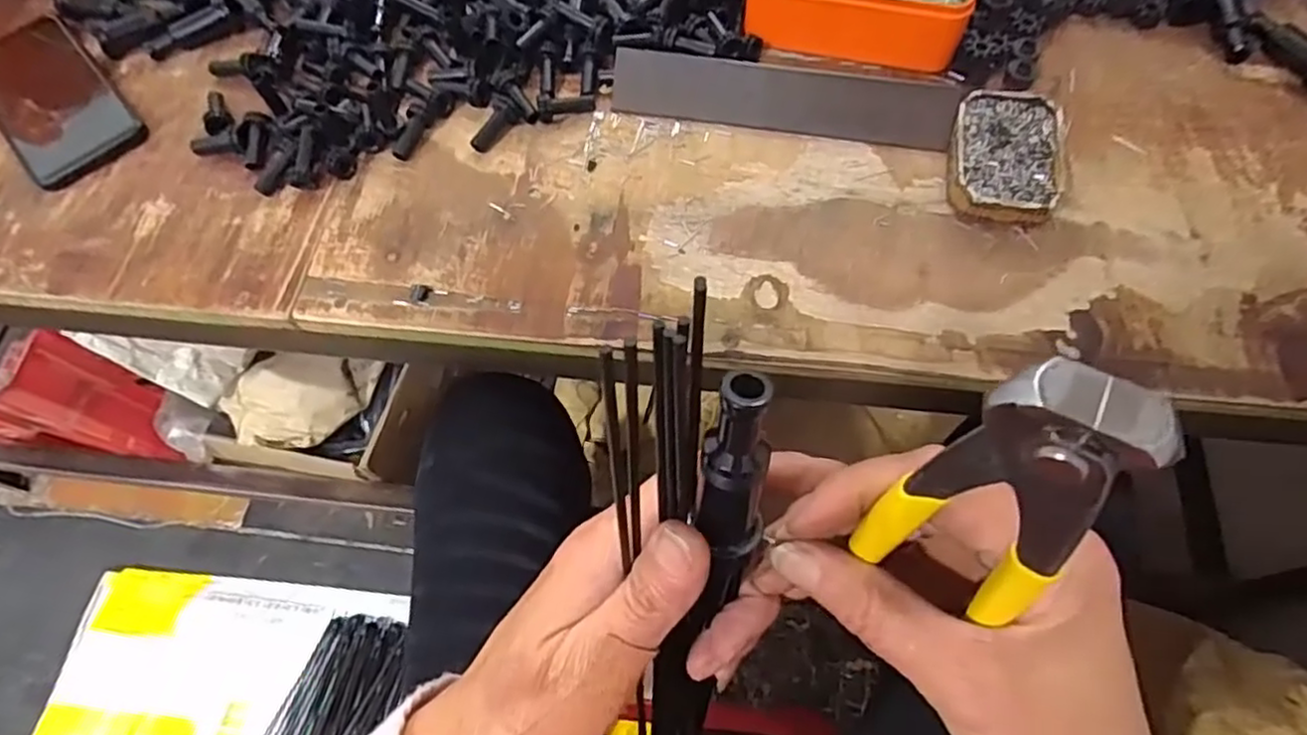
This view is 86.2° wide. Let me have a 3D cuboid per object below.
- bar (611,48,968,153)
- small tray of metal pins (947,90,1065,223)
[{"bbox_3d":[0.081,-0.172,0.448,0.215,0.005,0.039,10,107,8],"label":"bar"},{"bbox_3d":[0.213,-0.127,0.421,0.061,0.021,0.091,8,65,6],"label":"small tray of metal pins"}]

